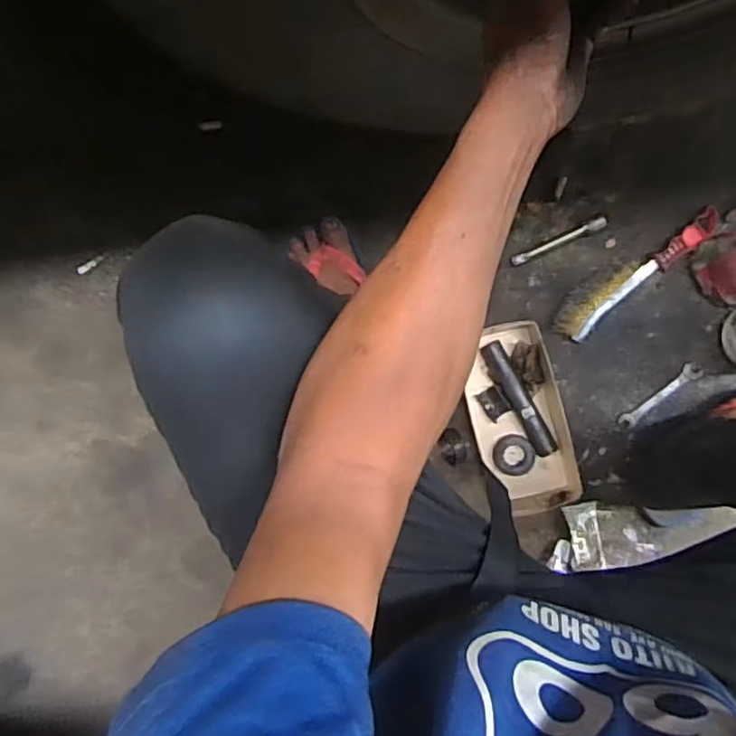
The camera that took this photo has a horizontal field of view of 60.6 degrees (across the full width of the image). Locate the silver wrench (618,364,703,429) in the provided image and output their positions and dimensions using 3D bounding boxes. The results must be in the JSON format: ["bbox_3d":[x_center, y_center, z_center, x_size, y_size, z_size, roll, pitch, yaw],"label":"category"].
[{"bbox_3d":[0.372,0.035,0.803,0.120,0.008,0.022,-36,88,4],"label":"silver wrench"}]

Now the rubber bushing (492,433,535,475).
[{"bbox_3d":[0.188,0.112,0.813,0.051,0.009,0.053,0,90,4],"label":"rubber bushing"}]

